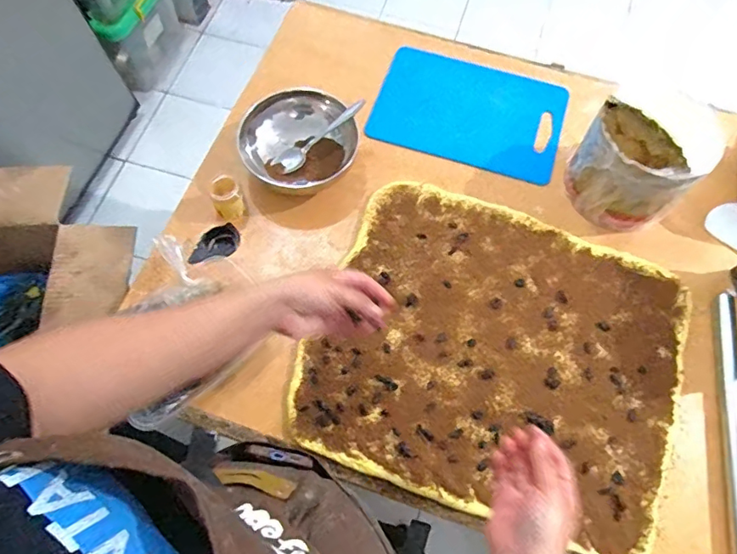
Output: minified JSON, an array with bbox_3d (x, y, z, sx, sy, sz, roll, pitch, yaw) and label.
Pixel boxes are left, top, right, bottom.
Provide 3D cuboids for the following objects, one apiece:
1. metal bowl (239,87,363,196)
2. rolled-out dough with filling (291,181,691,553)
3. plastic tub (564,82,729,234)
[{"bbox_3d":[-0.101,-0.191,0.746,0.168,0.086,0.138,-19,69,-9],"label":"metal bowl"},{"bbox_3d":[0.165,0.091,0.652,0.438,0.014,0.390,20,68,8],"label":"rolled-out dough with filling"},{"bbox_3d":[0.364,-0.159,0.687,0.144,0.149,0.144,0,67,-1],"label":"plastic tub"}]

